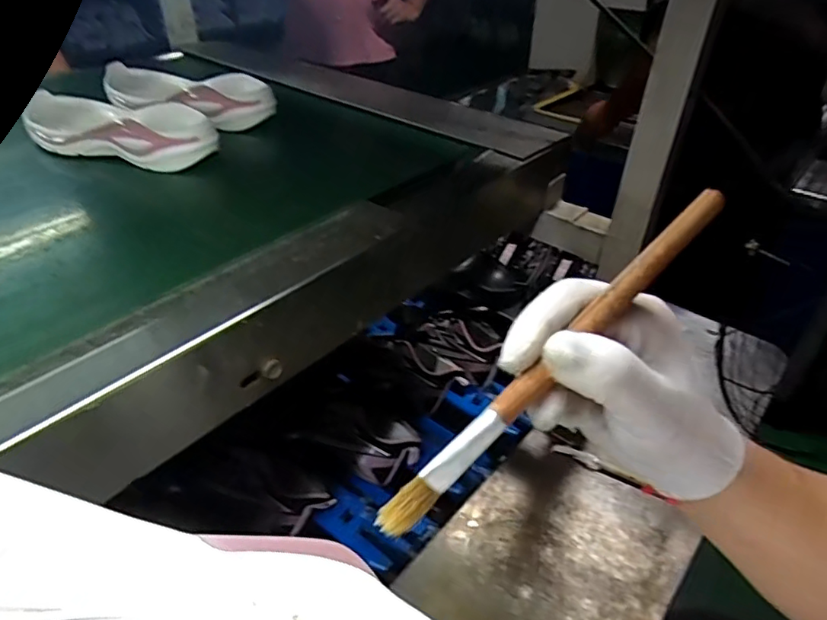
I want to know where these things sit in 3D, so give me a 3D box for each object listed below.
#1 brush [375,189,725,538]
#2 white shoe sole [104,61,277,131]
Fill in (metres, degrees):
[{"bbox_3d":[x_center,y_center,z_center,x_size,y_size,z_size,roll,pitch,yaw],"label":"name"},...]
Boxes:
[{"bbox_3d":[0.056,0.023,0.227,0.189,0.009,0.011,-45,48,1],"label":"brush"},{"bbox_3d":[-0.285,-0.262,0.679,0.244,0.044,0.097,19,41,22],"label":"white shoe sole"}]

